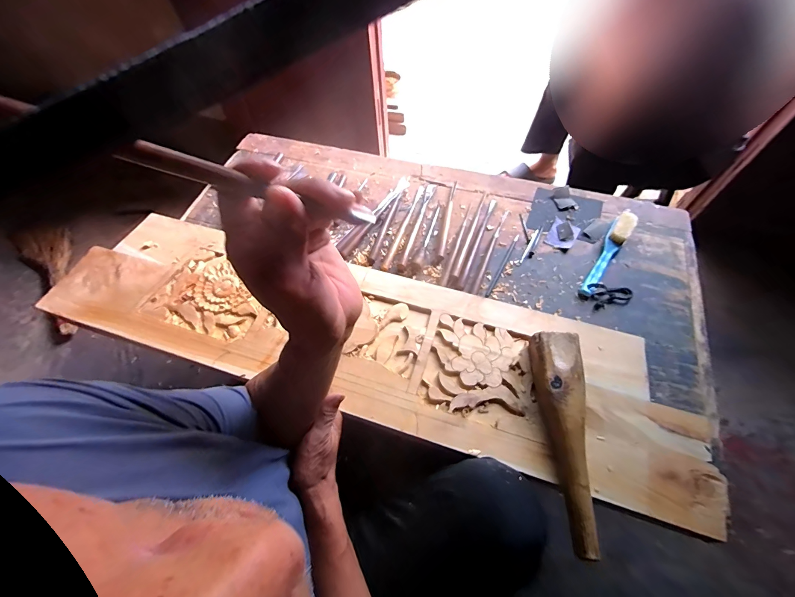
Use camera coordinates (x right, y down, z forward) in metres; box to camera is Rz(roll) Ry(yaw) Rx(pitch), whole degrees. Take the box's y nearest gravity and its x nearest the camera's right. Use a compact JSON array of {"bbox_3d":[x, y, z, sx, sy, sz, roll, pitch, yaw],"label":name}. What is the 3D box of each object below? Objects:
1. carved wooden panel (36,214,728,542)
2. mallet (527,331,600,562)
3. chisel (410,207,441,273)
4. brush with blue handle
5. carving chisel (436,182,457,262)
[{"bbox_3d":[-0.092,0.052,0.570,1.101,0.033,0.259,15,62,11],"label":"carved wooden panel"},{"bbox_3d":[0.236,0.178,0.464,0.062,0.048,0.268,-2,59,2],"label":"mallet"},{"bbox_3d":[0.066,-0.133,0.731,0.028,0.022,0.178,15,62,12],"label":"chisel"},{"bbox_3d":[0.421,-0.096,0.687,0.036,0.040,0.228,34,67,21],"label":"brush with blue handle"},{"bbox_3d":[0.112,-0.173,0.760,0.021,0.013,0.221,11,61,9],"label":"carving chisel"}]

